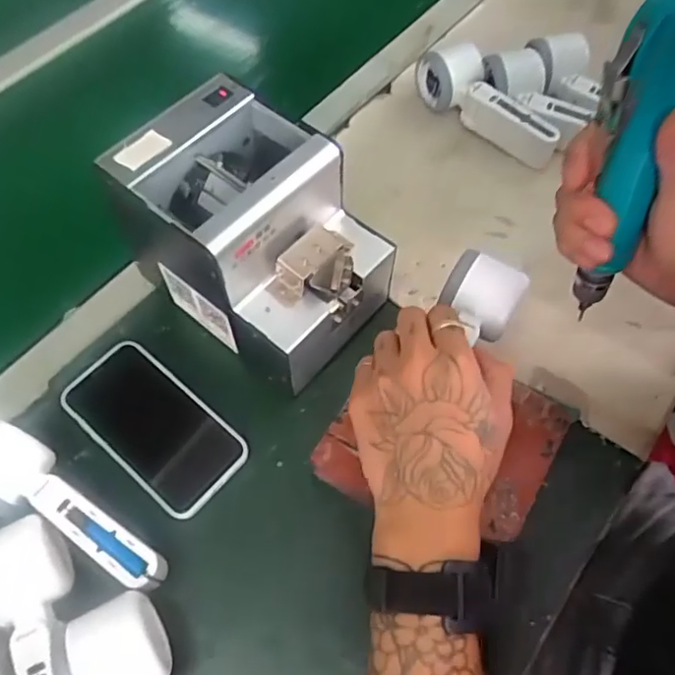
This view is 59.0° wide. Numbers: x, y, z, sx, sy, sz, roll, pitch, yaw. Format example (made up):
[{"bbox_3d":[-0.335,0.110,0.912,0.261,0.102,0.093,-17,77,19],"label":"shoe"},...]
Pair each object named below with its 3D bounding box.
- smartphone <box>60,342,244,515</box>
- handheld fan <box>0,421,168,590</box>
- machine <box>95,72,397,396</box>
[{"bbox_3d":[-0.142,0.067,0.461,0.146,0.010,0.076,36,67,19],"label":"smartphone"},{"bbox_3d":[-0.185,0.117,0.409,0.160,0.049,0.055,26,64,12],"label":"handheld fan"},{"bbox_3d":[-0.061,-0.073,0.466,0.176,0.150,0.126,36,67,17],"label":"machine"}]

